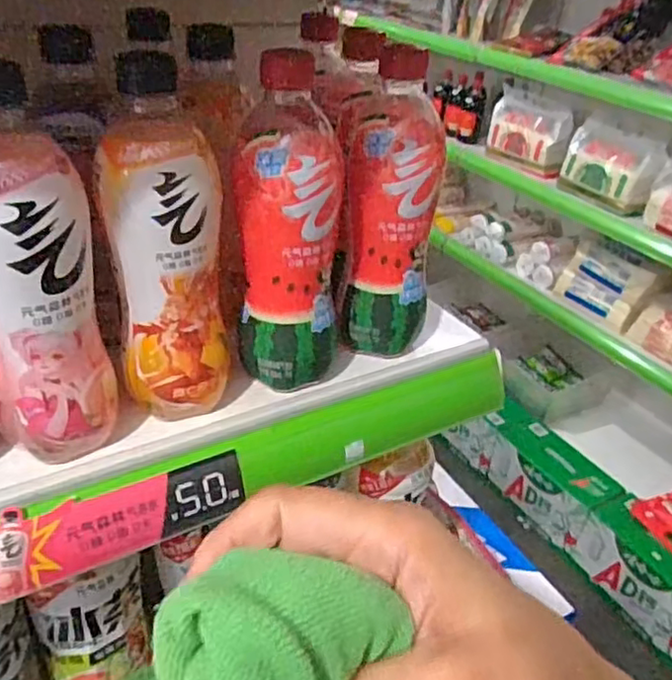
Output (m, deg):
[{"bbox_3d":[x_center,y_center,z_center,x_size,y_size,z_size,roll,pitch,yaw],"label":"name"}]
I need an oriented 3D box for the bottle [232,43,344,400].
[{"bbox_3d":[-0.028,-0.064,0.406,0.062,0.193,0.063,4,34,-2],"label":"bottle"}]

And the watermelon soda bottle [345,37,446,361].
[{"bbox_3d":[0.037,-0.085,0.448,0.063,0.189,0.065,-24,43,-37],"label":"watermelon soda bottle"}]

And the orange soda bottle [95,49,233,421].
[{"bbox_3d":[-0.097,-0.043,0.382,0.066,0.180,0.058,0,34,-8],"label":"orange soda bottle"}]

